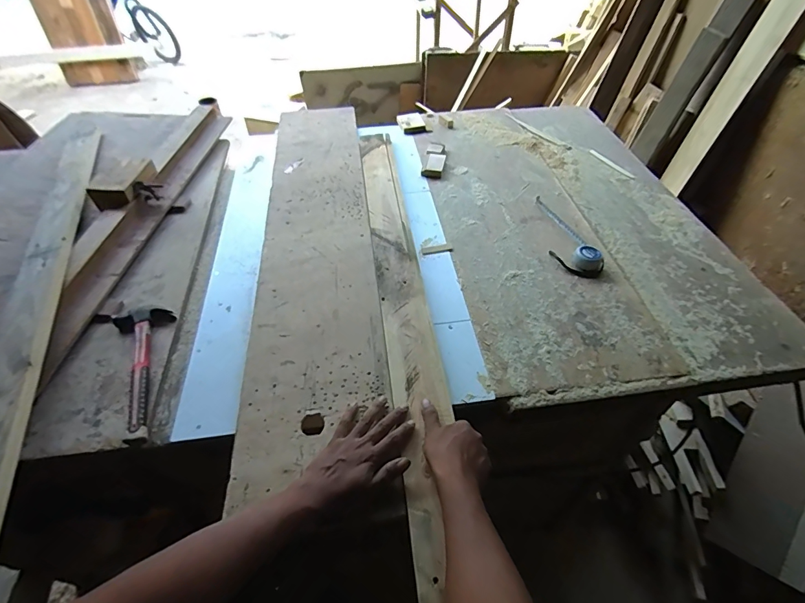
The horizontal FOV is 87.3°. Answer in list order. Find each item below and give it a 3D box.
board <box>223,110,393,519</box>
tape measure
[{"bbox_3d":[-0.193,-0.161,0.944,0.241,0.023,1.120,-4,47,-5],"label":"board"},{"bbox_3d":[0.351,-0.156,0.909,0.087,0.035,0.269,-2,47,-2],"label":"tape measure"}]

